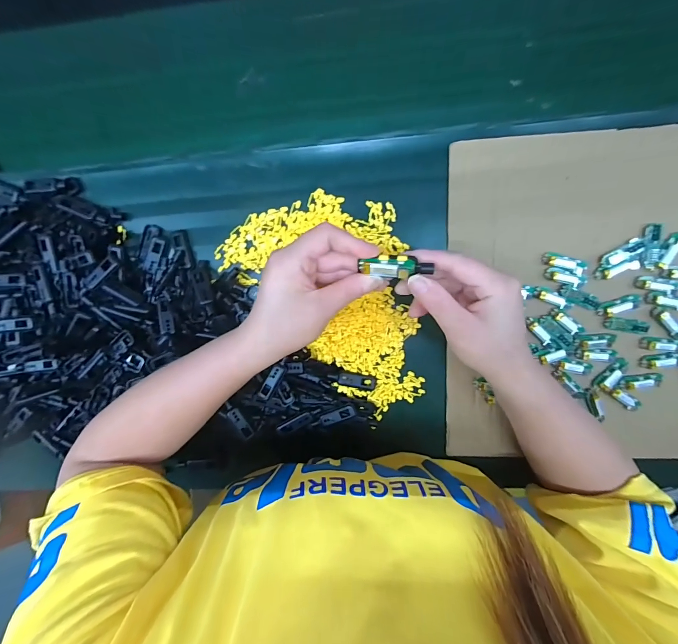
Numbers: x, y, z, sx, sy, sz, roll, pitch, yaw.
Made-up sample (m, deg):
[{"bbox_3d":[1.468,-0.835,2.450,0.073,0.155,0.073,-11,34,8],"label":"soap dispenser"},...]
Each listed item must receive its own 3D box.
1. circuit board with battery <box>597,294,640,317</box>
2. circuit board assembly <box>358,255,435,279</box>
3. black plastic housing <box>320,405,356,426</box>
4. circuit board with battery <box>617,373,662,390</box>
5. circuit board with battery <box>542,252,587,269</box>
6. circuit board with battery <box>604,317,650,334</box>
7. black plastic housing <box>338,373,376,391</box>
[{"bbox_3d":[0.294,-0.017,0.340,0.043,0.006,0.015,-18,97,8],"label":"circuit board with battery"},{"bbox_3d":[0.044,-0.043,0.252,0.052,0.007,0.017,3,98,5],"label":"circuit board assembly"},{"bbox_3d":[-0.001,0.111,0.382,0.044,0.007,0.014,-25,96,9],"label":"black plastic housing"},{"bbox_3d":[0.326,0.064,0.349,0.044,0.006,0.015,-6,99,7],"label":"circuit board with battery"},{"bbox_3d":[0.234,-0.061,0.335,0.046,0.007,0.013,15,101,3],"label":"circuit board with battery"},{"bbox_3d":[0.303,0.004,0.342,0.044,0.004,0.014,8,100,4],"label":"circuit board with battery"},{"bbox_3d":[0.021,0.070,0.378,0.044,0.006,0.015,10,100,4],"label":"black plastic housing"}]

